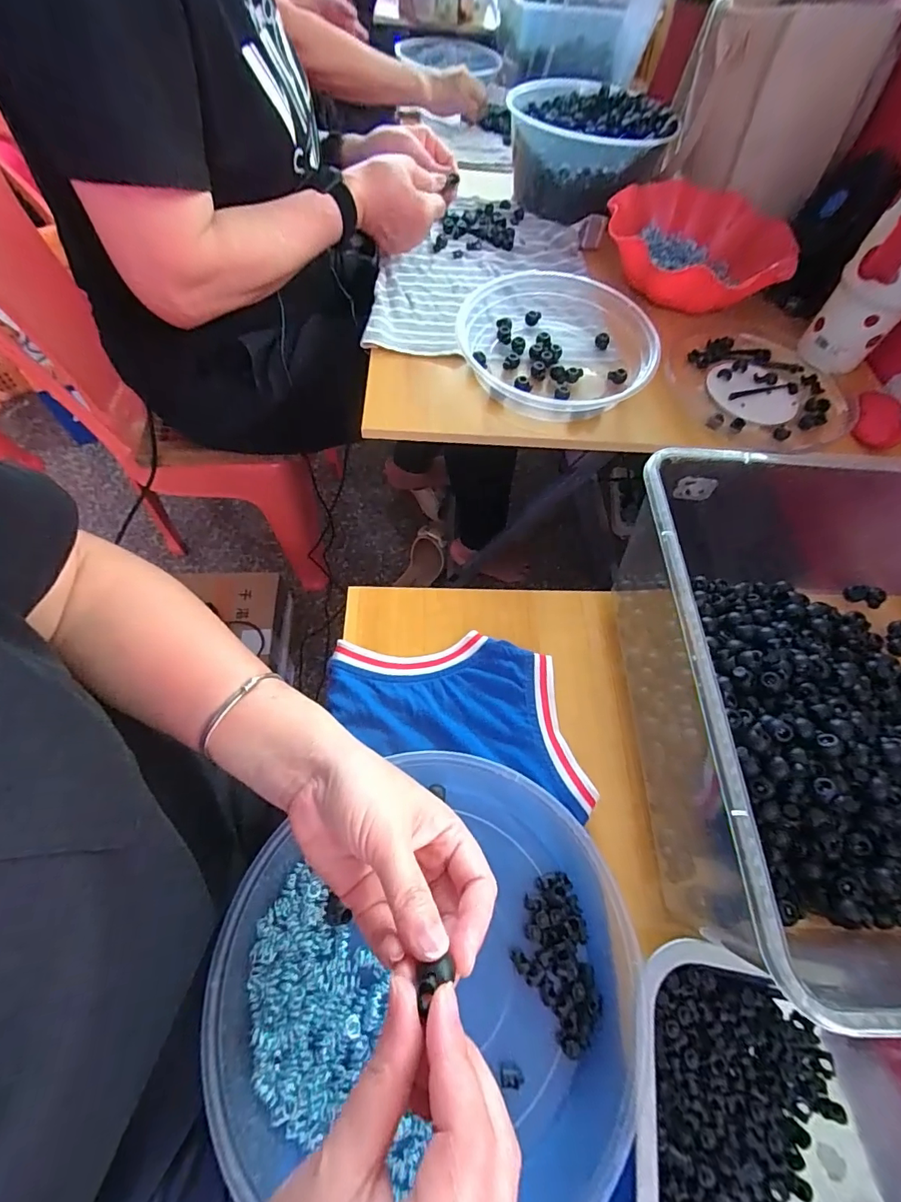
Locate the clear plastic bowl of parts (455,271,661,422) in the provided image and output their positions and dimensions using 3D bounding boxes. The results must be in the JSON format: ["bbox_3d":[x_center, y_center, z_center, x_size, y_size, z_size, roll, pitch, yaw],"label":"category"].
[{"bbox_3d":[0.110,-0.276,0.500,0.190,0.039,0.194,2,61,-3],"label":"clear plastic bowl of parts"}]

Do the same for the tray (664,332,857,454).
[{"bbox_3d":[0.353,-0.248,0.544,0.193,0.022,0.214,32,64,13],"label":"tray"}]

